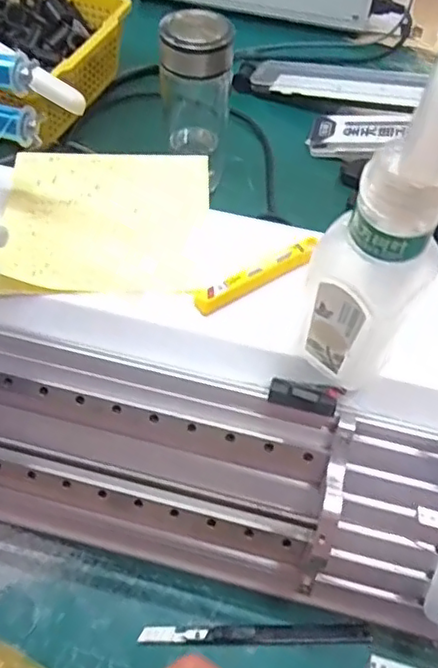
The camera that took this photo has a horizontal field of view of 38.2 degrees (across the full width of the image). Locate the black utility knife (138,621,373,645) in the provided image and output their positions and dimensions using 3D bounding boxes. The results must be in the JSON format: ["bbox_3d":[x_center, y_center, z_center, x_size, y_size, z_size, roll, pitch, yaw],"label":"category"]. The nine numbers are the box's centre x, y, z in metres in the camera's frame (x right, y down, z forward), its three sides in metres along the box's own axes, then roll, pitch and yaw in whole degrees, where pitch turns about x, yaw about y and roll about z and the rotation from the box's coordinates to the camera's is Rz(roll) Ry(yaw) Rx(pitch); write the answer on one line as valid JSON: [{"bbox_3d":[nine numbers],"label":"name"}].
[{"bbox_3d":[0.027,0.206,0.434,0.156,0.015,0.014,0,53,-4],"label":"black utility knife"}]

